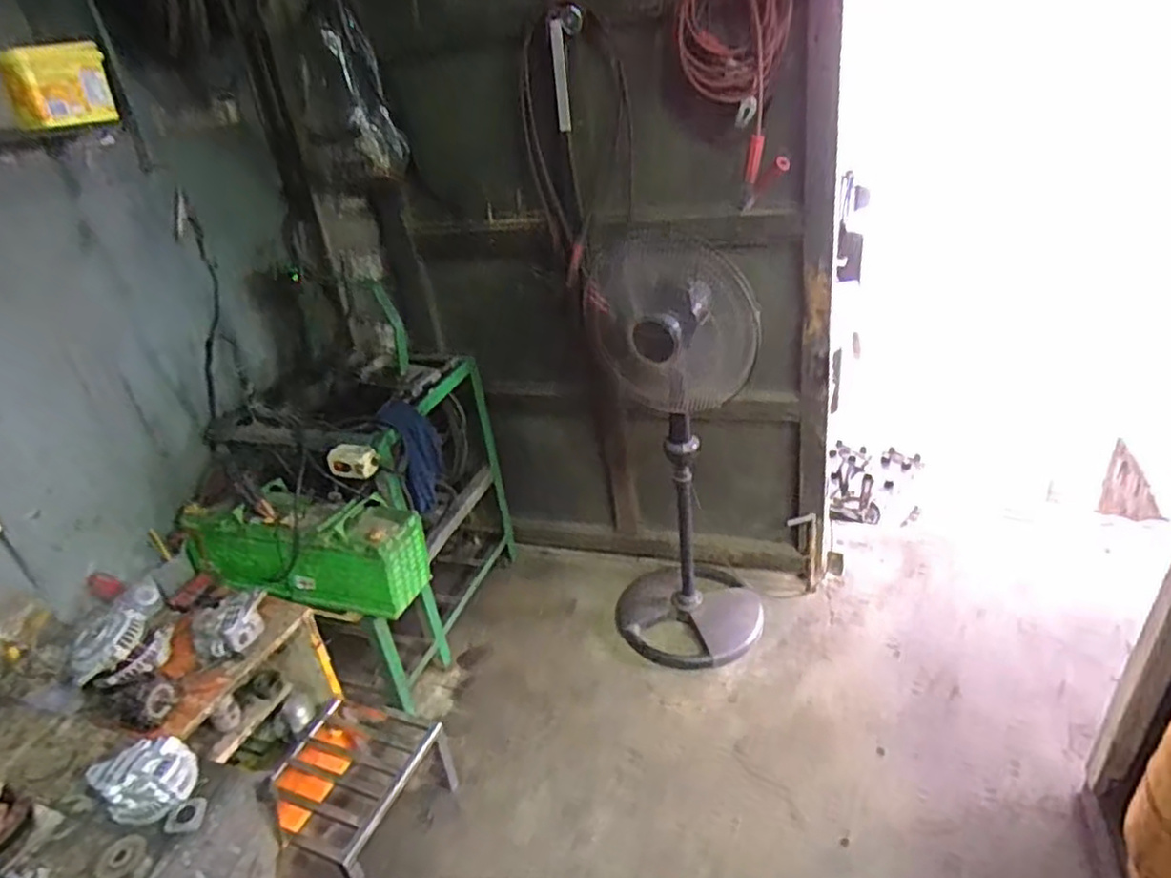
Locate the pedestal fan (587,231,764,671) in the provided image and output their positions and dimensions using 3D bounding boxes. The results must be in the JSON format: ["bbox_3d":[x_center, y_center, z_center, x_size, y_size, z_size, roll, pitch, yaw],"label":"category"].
[{"bbox_3d":[0.243,0.046,1.808,0.399,1.100,0.418,-4,29,6],"label":"pedestal fan"}]

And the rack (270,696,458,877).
[{"bbox_3d":[-0.502,0.787,1.582,0.359,0.212,0.360,11,34,30],"label":"rack"}]

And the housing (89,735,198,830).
[{"bbox_3d":[-0.702,0.536,1.103,0.151,0.064,0.122,15,36,36],"label":"housing"}]

